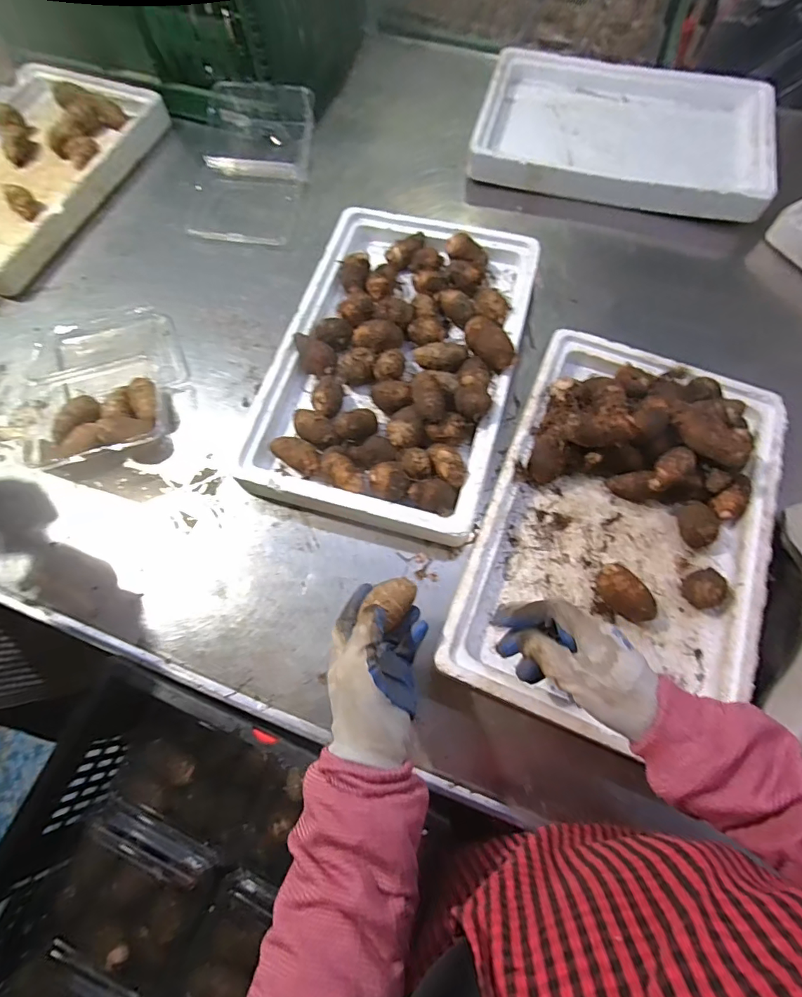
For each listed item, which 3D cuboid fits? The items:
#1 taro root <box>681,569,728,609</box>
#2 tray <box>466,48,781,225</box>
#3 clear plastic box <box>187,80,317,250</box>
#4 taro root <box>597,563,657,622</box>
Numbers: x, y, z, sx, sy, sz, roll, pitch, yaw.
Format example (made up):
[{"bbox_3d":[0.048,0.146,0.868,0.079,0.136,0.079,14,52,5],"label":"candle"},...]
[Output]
[{"bbox_3d":[0.327,0.097,0.509,0.039,0.046,0.038,-1,66,2],"label":"taro root"},{"bbox_3d":[0.374,-0.629,0.800,0.465,0.044,0.366,13,70,7],"label":"tray"},{"bbox_3d":[-0.263,-0.557,0.783,0.197,0.084,0.275,8,67,5],"label":"clear plastic box"},{"bbox_3d":[0.239,0.104,0.509,0.065,0.043,0.038,40,73,17],"label":"taro root"}]

